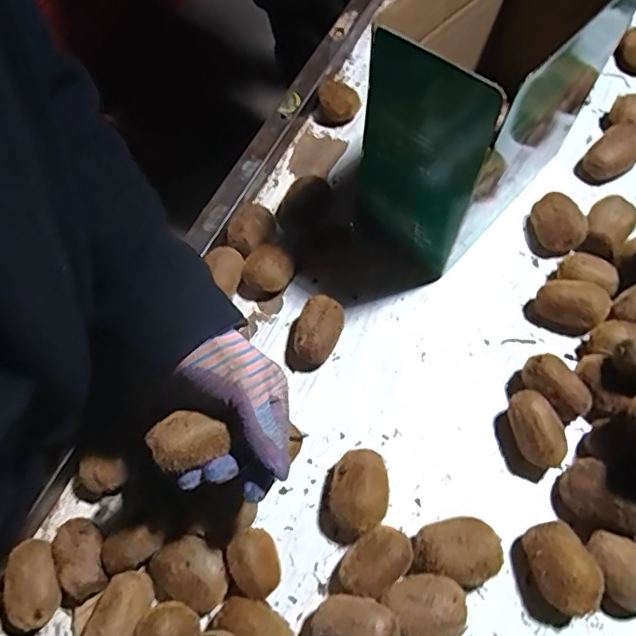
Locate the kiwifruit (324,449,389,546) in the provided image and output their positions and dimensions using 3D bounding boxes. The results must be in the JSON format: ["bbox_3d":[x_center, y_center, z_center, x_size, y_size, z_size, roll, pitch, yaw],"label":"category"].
[{"bbox_3d":[0.032,0.149,0.477,0.054,0.041,0.074,3,60,4],"label":"kiwifruit"}]

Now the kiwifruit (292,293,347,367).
[{"bbox_3d":[0.000,0.014,0.557,0.043,0.038,0.064,19,62,14],"label":"kiwifruit"}]

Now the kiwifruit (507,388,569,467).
[{"bbox_3d":[0.193,0.098,0.497,0.043,0.045,0.069,-9,60,-3],"label":"kiwifruit"}]

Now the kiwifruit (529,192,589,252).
[{"bbox_3d":[0.257,-0.101,0.610,0.046,0.043,0.066,-15,61,-6],"label":"kiwifruit"}]

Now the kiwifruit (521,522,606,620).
[{"bbox_3d":[0.190,0.196,0.442,0.045,0.043,0.067,-17,61,-7],"label":"kiwifruit"}]

